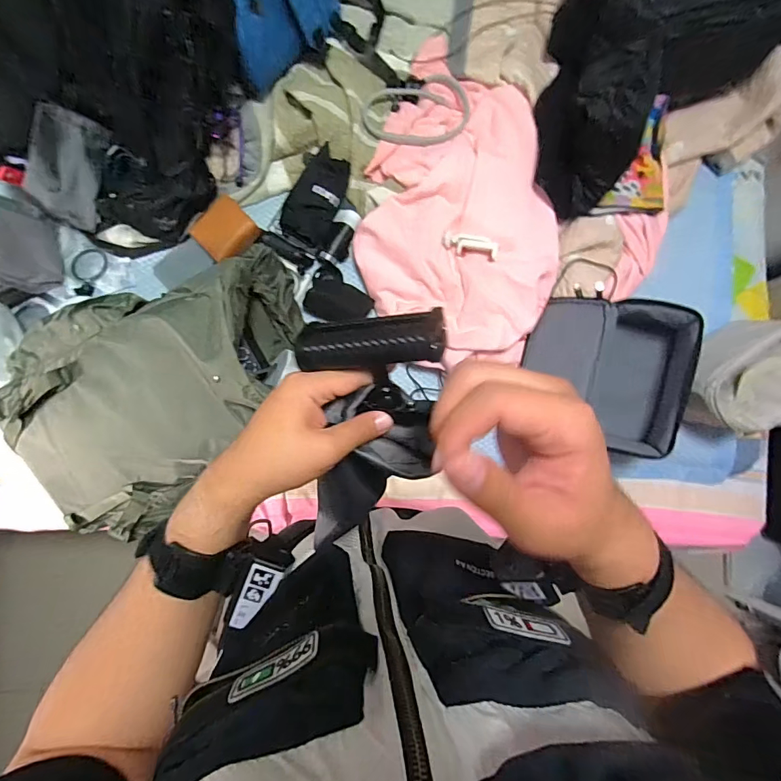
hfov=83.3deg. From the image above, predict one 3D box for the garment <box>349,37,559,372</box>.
[{"bbox_3d":[0.114,-0.369,0.828,0.360,0.092,0.619,-4,85,-4],"label":"garment"}]

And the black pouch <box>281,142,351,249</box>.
[{"bbox_3d":[-0.146,-0.381,0.861,0.103,0.035,0.178,27,83,-1],"label":"black pouch"}]

